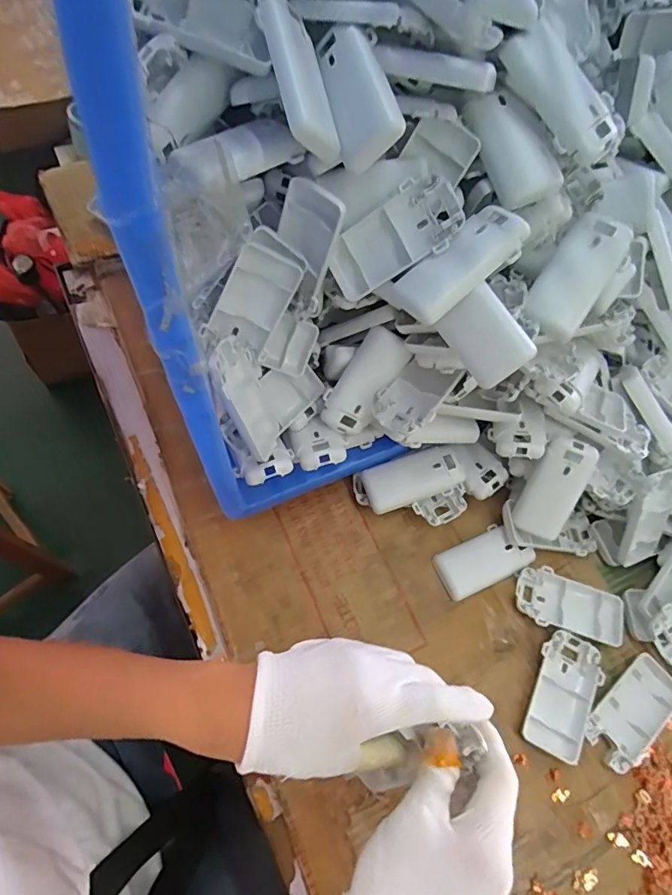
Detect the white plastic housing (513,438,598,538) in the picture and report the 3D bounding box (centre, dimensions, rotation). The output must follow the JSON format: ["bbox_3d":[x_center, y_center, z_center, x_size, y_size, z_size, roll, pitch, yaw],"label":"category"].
[{"bbox_3d":[0.198,0.037,0.450,0.043,0.095,0.008,23,20,9],"label":"white plastic housing"}]

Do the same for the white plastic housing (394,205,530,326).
[{"bbox_3d":[0.084,-0.123,0.331,0.090,0.012,0.041,-39,68,9],"label":"white plastic housing"}]

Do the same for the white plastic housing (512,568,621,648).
[{"bbox_3d":[0.214,0.144,0.453,0.095,0.007,0.050,15,63,5],"label":"white plastic housing"}]

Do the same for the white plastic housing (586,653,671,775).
[{"bbox_3d":[0.252,0.225,0.417,0.094,0.011,0.050,-34,69,-18],"label":"white plastic housing"}]

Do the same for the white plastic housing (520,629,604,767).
[{"bbox_3d":[0.193,0.208,0.420,0.050,0.011,0.097,23,64,9],"label":"white plastic housing"}]

